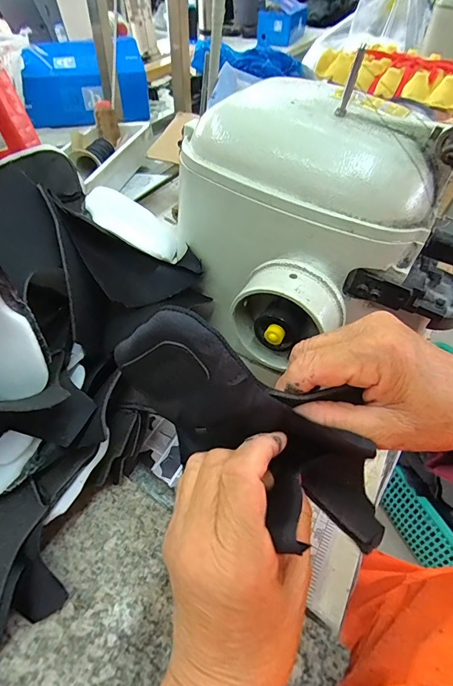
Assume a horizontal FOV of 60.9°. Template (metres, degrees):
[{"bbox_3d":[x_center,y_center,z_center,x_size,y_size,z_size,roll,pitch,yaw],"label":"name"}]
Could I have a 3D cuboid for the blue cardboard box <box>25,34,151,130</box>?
[{"bbox_3d":[-0.313,-0.577,0.862,0.264,0.144,0.106,-11,49,-13],"label":"blue cardboard box"}]

